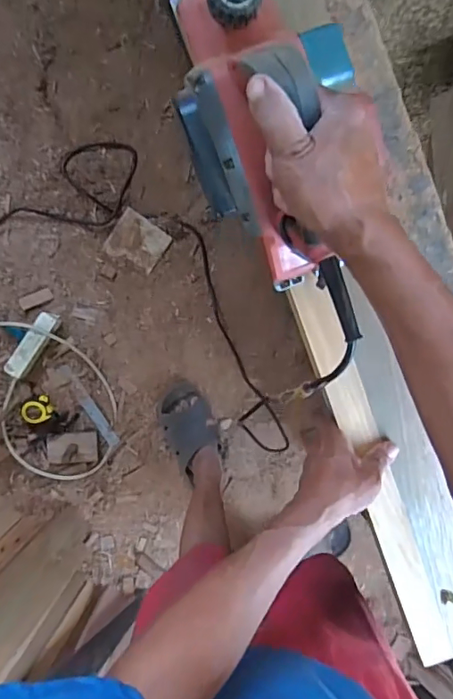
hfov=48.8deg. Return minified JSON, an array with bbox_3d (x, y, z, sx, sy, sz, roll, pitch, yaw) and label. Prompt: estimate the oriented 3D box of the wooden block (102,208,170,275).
[{"bbox_3d":[-0.202,-0.244,1.137,0.118,0.013,0.108,33,94,-6],"label":"wooden block"}]

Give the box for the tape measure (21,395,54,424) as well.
[{"bbox_3d":[-0.432,0.139,1.143,0.067,0.032,0.062,0,99,-2],"label":"tape measure"}]

